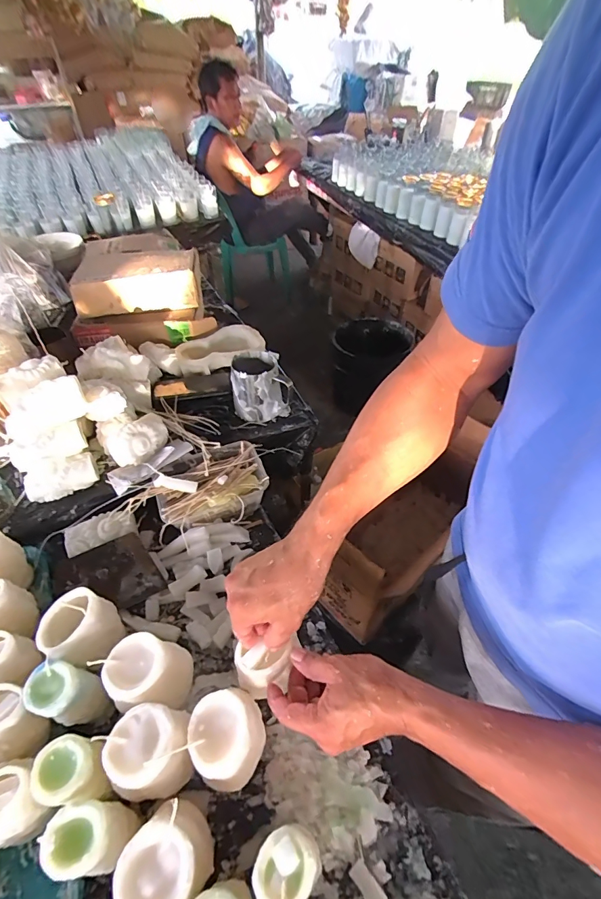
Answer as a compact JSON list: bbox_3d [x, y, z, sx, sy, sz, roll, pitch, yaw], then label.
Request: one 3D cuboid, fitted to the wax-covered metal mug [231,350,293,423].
[{"bbox_3d":[-0.073,-0.119,0.743,0.101,0.097,0.089,-5,47,-6],"label":"wax-covered metal mug"}]

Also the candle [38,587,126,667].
[{"bbox_3d":[-0.260,0.212,0.480,0.061,0.067,0.076,27,52,22],"label":"candle"}]

